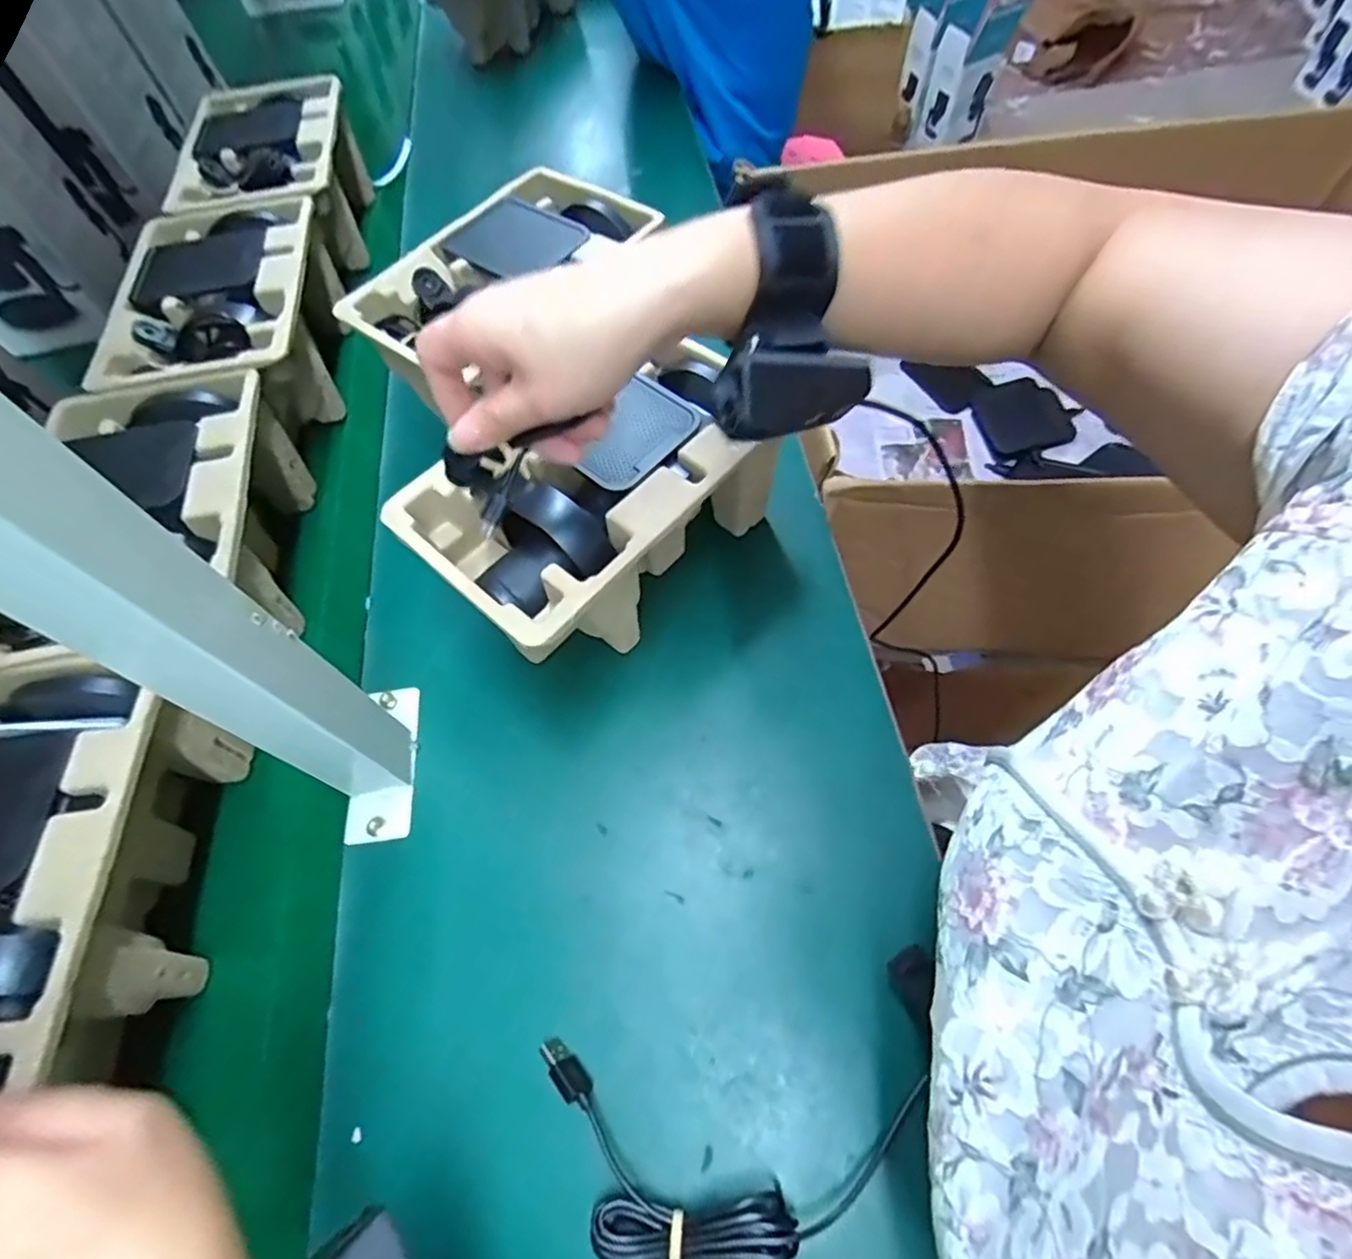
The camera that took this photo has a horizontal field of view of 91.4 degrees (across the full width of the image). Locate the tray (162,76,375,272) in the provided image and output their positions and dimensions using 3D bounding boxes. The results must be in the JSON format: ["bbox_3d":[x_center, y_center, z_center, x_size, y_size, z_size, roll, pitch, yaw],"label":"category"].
[{"bbox_3d":[-0.395,-0.450,0.681,0.148,0.113,0.231,-12,61,2],"label":"tray"}]

